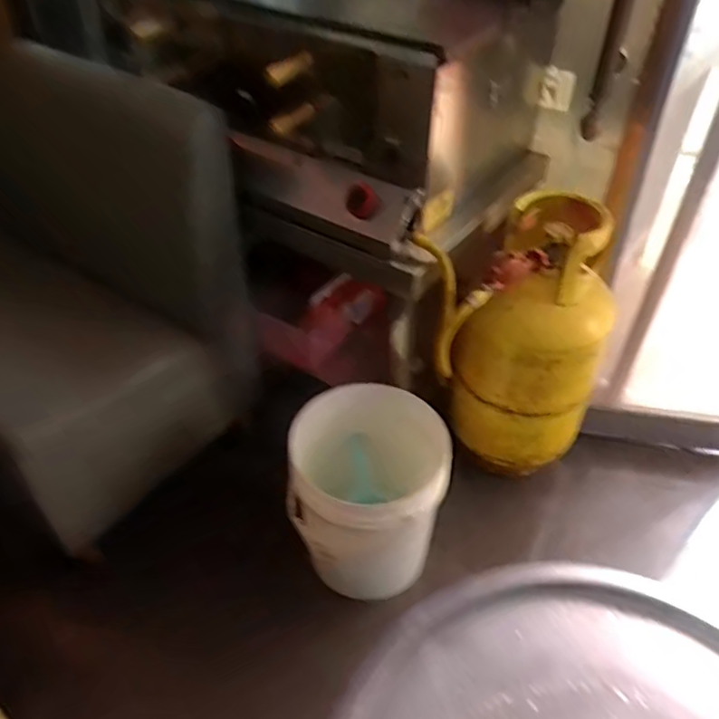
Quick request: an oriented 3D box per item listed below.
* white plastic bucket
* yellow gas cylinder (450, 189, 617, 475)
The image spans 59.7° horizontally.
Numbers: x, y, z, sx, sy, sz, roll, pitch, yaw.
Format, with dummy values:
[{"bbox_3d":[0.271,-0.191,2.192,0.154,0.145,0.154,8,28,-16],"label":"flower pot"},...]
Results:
[{"bbox_3d":[0.019,0.276,1.278,0.323,0.355,0.295,0,43,0],"label":"white plastic bucket"},{"bbox_3d":[0.385,-0.024,1.390,0.280,0.578,0.288,23,48,23],"label":"yellow gas cylinder"}]

